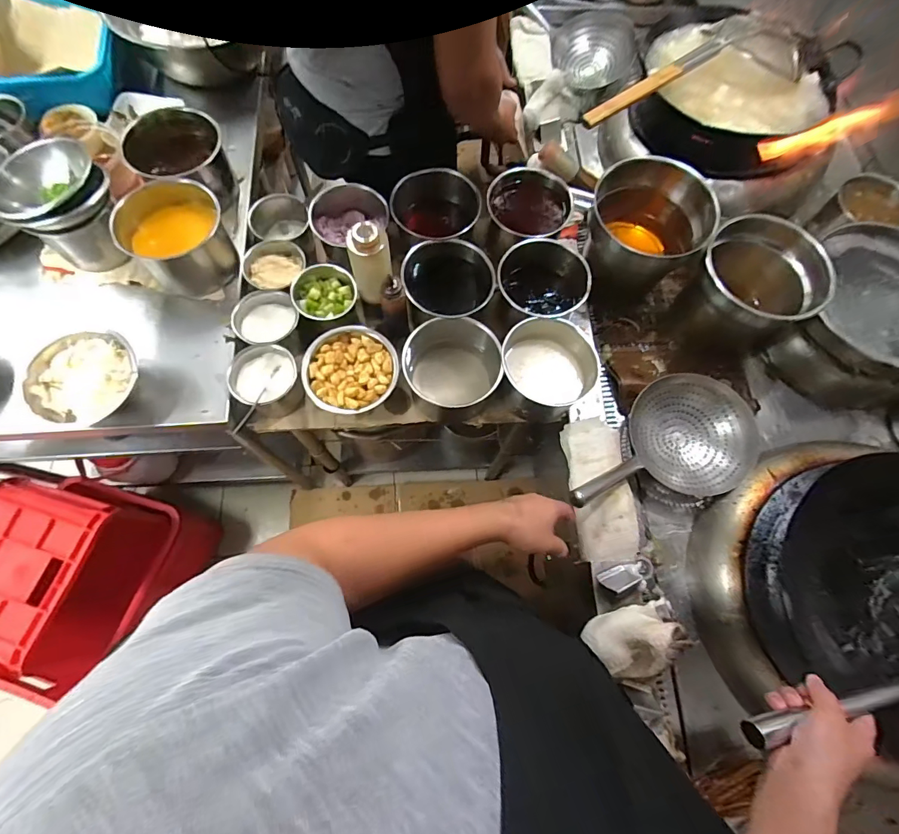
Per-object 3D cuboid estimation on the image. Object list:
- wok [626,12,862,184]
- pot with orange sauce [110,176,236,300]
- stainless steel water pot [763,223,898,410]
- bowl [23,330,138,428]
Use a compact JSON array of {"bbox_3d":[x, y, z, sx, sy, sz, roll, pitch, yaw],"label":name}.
[{"bbox_3d":[0.627,-0.738,0.957,0.408,0.160,0.354,27,71,7],"label":"wok"},{"bbox_3d":[-0.477,-0.320,0.779,0.149,0.135,0.159,1,70,-2],"label":"pot with orange sauce"},{"bbox_3d":[0.806,-0.190,0.844,0.277,0.210,0.260,1,70,-2],"label":"stainless steel water pot"},{"bbox_3d":[-0.583,-0.059,0.710,0.156,0.059,0.143,6,70,0],"label":"bowl"}]

